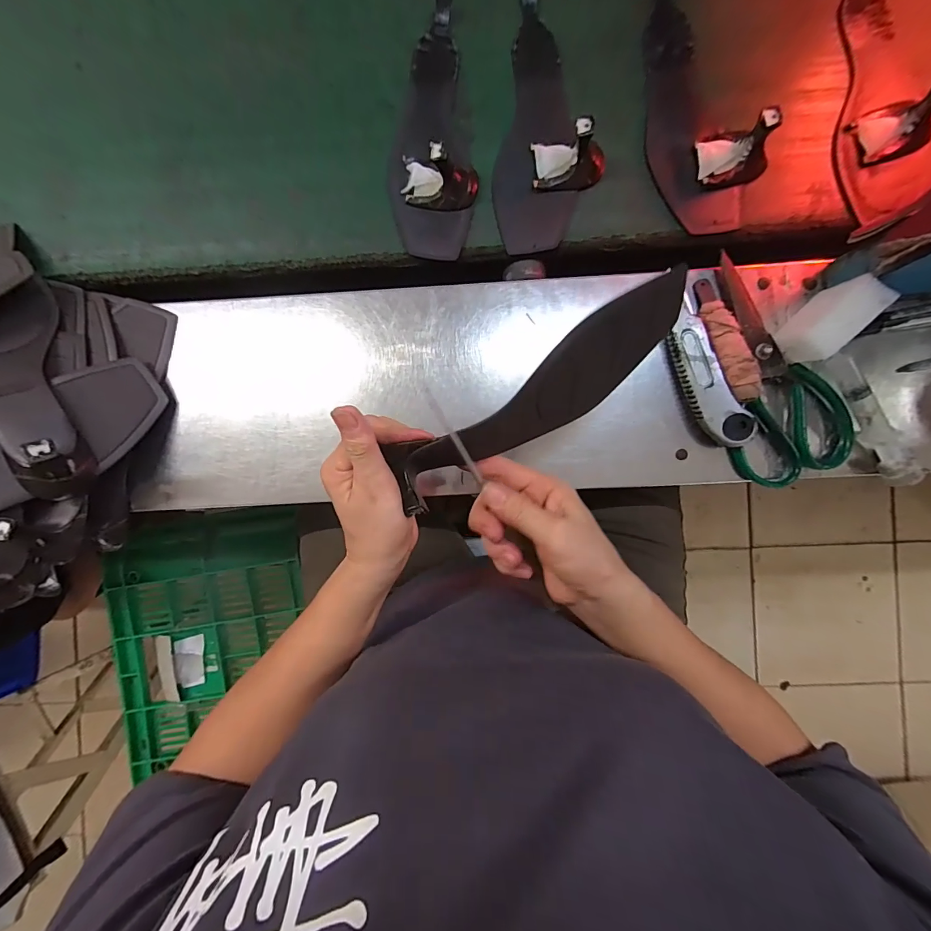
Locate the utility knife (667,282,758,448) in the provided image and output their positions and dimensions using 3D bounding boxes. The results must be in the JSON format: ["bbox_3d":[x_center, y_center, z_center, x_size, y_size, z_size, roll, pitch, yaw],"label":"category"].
[{"bbox_3d":[0.209,-0.084,0.355,0.038,0.028,0.140,-18,89,2],"label":"utility knife"}]

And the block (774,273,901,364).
[{"bbox_3d":[0.299,-0.118,0.330,0.065,0.051,0.034,-39,89,1],"label":"block"}]

